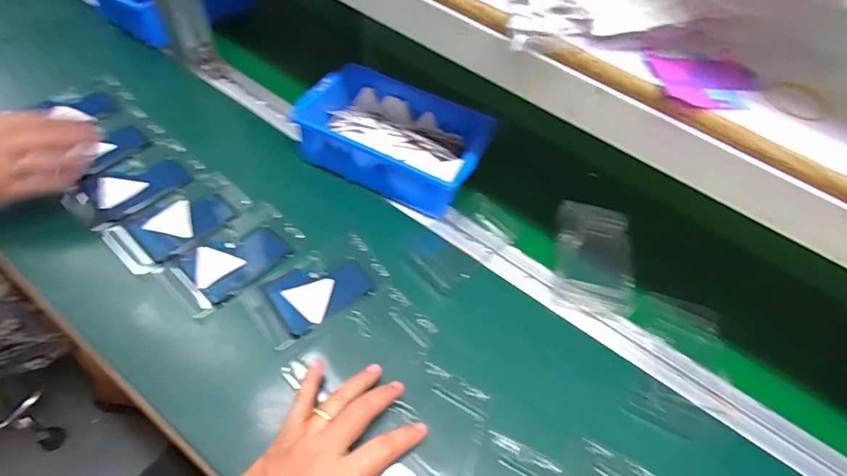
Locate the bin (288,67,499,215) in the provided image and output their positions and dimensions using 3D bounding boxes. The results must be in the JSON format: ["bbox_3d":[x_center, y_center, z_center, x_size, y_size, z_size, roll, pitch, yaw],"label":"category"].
[{"bbox_3d":[-0.031,-0.118,0.524,0.202,0.066,0.144,28,60,12],"label":"bin"}]

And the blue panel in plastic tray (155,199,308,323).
[{"bbox_3d":[-0.186,0.018,0.440,0.071,0.020,0.125,42,59,20],"label":"blue panel in plastic tray"}]

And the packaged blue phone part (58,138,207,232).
[{"bbox_3d":[-0.309,-0.061,0.477,0.077,0.008,0.125,36,57,16],"label":"packaged blue phone part"}]

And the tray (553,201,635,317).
[{"bbox_3d":[0.187,0.021,0.484,0.082,0.030,0.120,13,53,0],"label":"tray"}]

